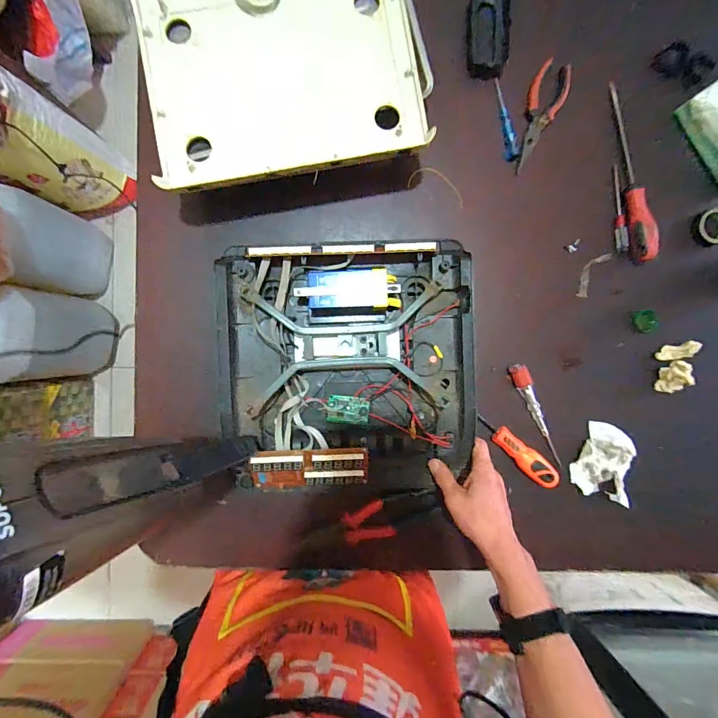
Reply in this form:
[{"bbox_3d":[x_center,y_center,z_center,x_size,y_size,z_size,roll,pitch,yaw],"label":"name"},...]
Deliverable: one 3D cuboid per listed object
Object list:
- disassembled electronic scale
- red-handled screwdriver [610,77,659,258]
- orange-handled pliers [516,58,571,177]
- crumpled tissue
[{"bbox_3d":[-0.015,0.014,0.514,0.317,0.065,0.320,-2,92,-1],"label":"disassembled electronic scale"},{"bbox_3d":[0.382,-0.259,0.538,0.030,0.025,0.248,-8,92,-1],"label":"red-handled screwdriver"},{"bbox_3d":[0.249,-0.340,0.539,0.049,0.012,0.156,25,91,-2],"label":"orange-handled pliers"},{"bbox_3d":[0.347,0.146,0.540,0.068,0.045,0.101,23,91,-2],"label":"crumpled tissue"}]

